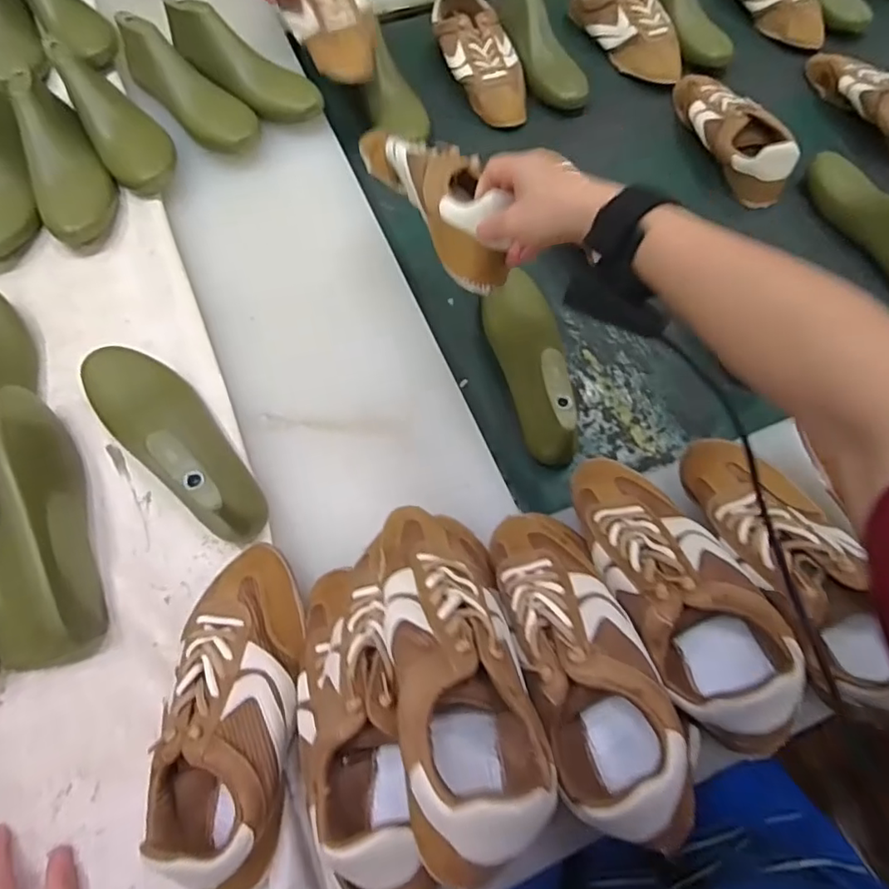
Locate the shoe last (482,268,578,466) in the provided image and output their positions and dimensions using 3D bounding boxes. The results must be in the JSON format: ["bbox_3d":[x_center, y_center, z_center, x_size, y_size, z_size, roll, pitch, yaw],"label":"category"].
[{"bbox_3d":[0.100,-0.090,0.606,0.079,0.073,0.223,-6,67,-4],"label":"shoe last"}]

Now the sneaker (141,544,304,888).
[{"bbox_3d":[-0.162,0.192,0.440,0.097,0.078,0.225,3,67,0],"label":"sneaker"}]

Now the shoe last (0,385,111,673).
[{"bbox_3d":[-0.368,0.066,0.491,0.084,0.077,0.246,-21,69,-9],"label":"shoe last"}]

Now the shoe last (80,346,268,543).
[{"bbox_3d":[-0.252,-0.018,0.522,0.243,0.088,0.075,38,72,14],"label":"shoe last"}]

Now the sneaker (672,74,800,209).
[{"bbox_3d":[0.381,-0.423,0.763,0.086,0.069,0.223,-6,67,-4],"label":"sneaker"}]

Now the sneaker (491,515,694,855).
[{"bbox_3d":[0.098,0.148,0.412,0.088,0.083,0.228,-15,54,-7],"label":"sneaker"}]

